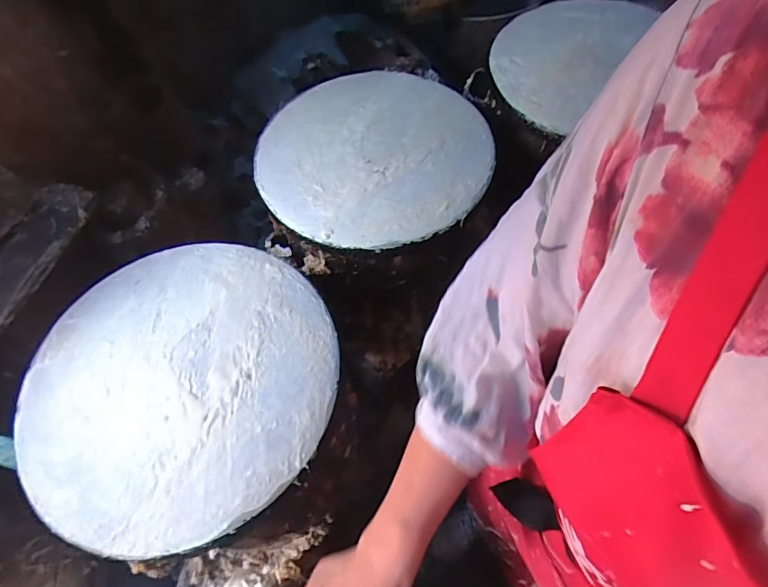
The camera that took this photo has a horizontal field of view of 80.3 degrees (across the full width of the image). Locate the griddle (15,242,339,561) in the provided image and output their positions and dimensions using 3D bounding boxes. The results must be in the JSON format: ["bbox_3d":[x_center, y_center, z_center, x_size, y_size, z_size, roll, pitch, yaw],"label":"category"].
[{"bbox_3d":[-0.243,0.097,0.548,0.361,0.025,0.356,0,61,1],"label":"griddle"}]

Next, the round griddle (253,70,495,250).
[{"bbox_3d":[-0.014,-0.227,0.723,0.355,0.029,0.360,0,61,1],"label":"round griddle"}]

